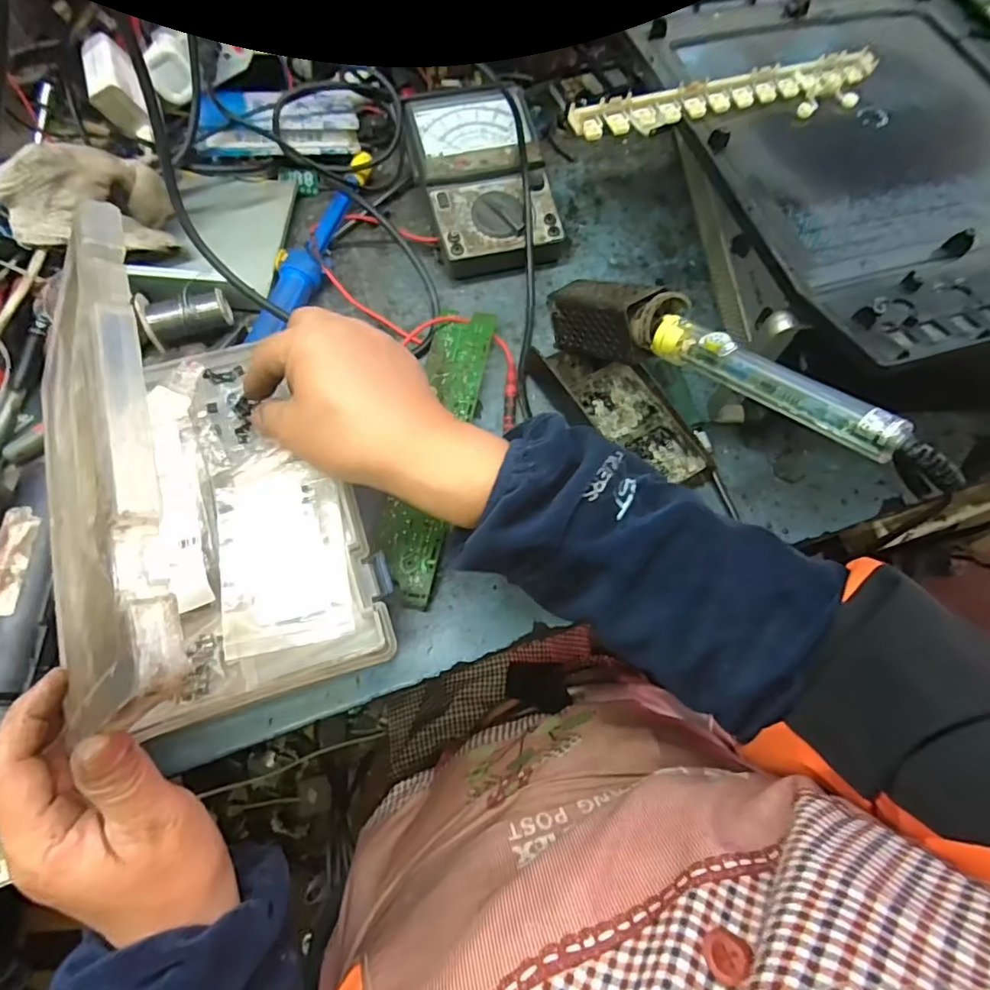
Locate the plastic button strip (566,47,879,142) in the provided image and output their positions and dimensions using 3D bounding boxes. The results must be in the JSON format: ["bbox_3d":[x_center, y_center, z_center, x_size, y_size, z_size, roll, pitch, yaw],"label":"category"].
[{"bbox_3d":[0.161,-0.265,0.372,0.241,0.009,0.037,-19,89,-13],"label":"plastic button strip"}]

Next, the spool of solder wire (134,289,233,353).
[{"bbox_3d":[-0.248,-0.147,0.442,0.062,0.030,0.035,-16,68,-9],"label":"spool of solder wire"}]

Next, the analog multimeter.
[{"bbox_3d":[-0.012,-0.288,0.513,0.117,0.065,0.186,-10,67,-7],"label":"analog multimeter"}]

